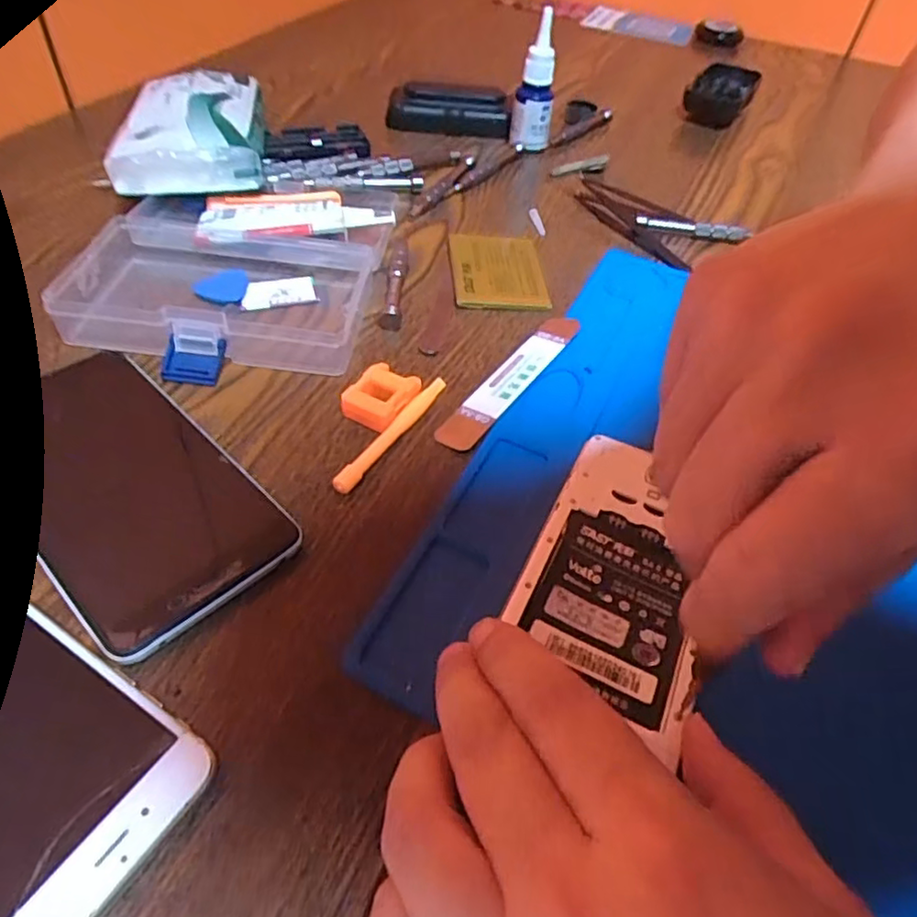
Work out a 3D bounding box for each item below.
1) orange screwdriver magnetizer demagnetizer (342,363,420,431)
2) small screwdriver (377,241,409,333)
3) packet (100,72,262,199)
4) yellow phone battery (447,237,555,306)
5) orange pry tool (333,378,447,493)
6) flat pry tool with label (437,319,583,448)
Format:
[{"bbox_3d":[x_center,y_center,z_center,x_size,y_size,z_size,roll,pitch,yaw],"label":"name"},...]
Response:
[{"bbox_3d":[-0.037,-0.028,0.304,0.027,0.013,0.033,25,50,15],"label":"orange screwdriver magnetizer demagnetizer"},{"bbox_3d":[-0.036,-0.107,0.376,0.012,0.012,0.094,4,48,-3],"label":"small screwdriver"},{"bbox_3d":[-0.180,-0.229,0.440,0.089,0.041,0.162,-6,49,-12],"label":"packet"},{"bbox_3d":[0.023,-0.114,0.391,0.055,0.006,0.071,0,48,-7],"label":"yellow phone battery"},{"bbox_3d":[-0.029,-0.012,0.293,0.009,0.010,0.082,25,50,15],"label":"orange pry tool"},{"bbox_3d":[0.028,-0.042,0.327,0.021,0.004,0.115,25,53,24],"label":"flat pry tool with label"}]

